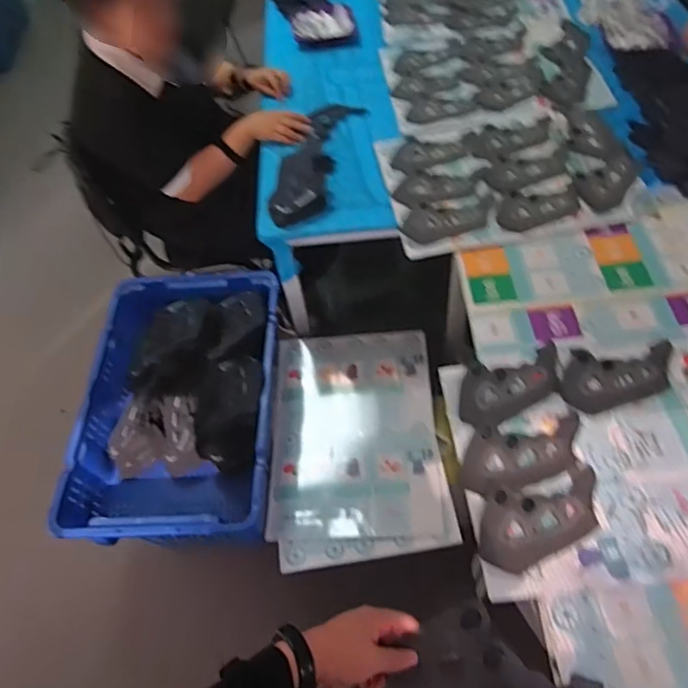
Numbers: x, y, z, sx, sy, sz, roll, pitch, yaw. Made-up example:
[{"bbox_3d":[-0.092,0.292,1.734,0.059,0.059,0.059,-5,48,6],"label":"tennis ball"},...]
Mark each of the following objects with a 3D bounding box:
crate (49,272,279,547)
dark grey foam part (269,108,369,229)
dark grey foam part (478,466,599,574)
[{"bbox_3d":[-0.375,0.146,1.362,0.423,0.233,0.646,-2,56,4],"label":"crate"},{"bbox_3d":[-0.067,-0.464,1.367,0.145,0.046,0.464,10,57,11],"label":"dark grey foam part"},{"bbox_3d":[0.299,0.257,0.851,0.220,0.026,0.102,-25,57,-12],"label":"dark grey foam part"}]

